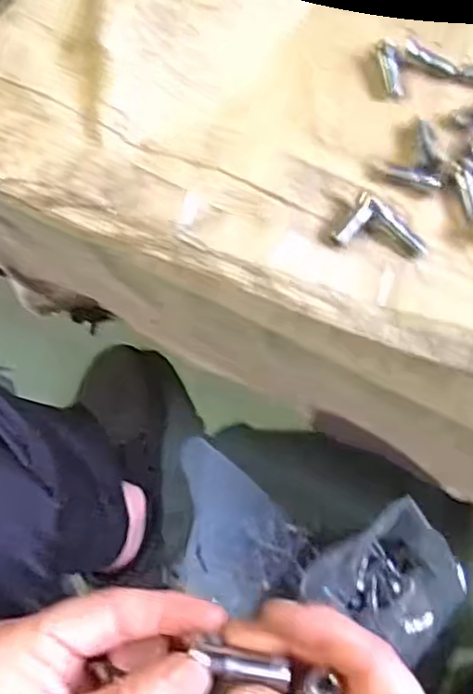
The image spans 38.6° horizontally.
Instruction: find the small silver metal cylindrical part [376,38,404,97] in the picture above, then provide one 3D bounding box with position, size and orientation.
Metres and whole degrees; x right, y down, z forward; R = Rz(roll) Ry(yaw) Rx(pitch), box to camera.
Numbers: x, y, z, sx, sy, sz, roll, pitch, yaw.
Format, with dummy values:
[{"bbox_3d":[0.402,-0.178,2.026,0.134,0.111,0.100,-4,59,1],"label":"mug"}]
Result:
[{"bbox_3d":[0.101,-0.184,0.444,0.014,0.007,0.038,-7,75,-2],"label":"small silver metal cylindrical part"}]

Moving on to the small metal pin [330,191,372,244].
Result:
[{"bbox_3d":[0.072,-0.076,0.409,0.012,0.010,0.039,36,78,9],"label":"small metal pin"}]

